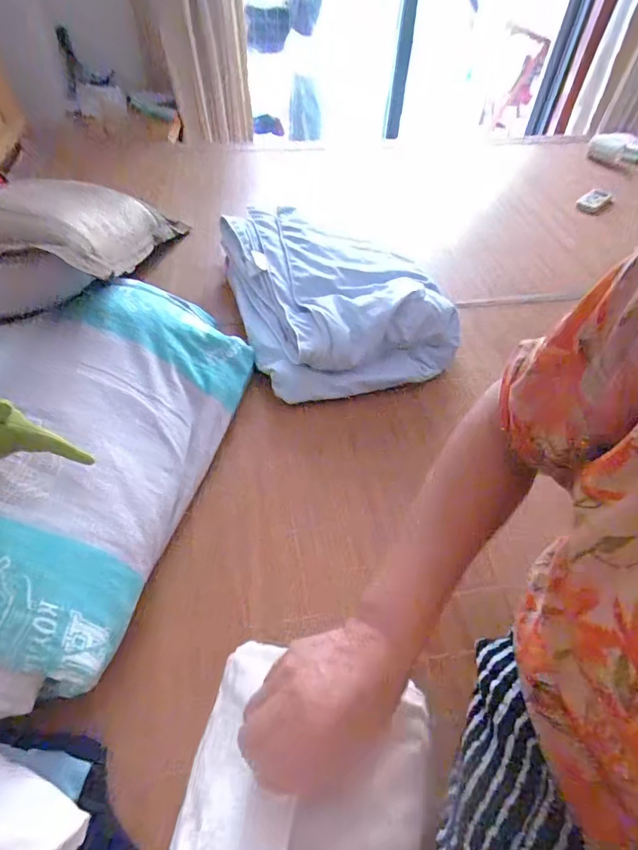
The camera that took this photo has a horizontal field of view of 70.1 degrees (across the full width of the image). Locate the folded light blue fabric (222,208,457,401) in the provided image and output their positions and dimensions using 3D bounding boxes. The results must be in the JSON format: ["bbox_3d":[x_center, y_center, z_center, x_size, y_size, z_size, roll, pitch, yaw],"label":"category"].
[{"bbox_3d":[0.022,-0.261,0.868,0.342,0.136,0.467,-12,52,-12],"label":"folded light blue fabric"}]

